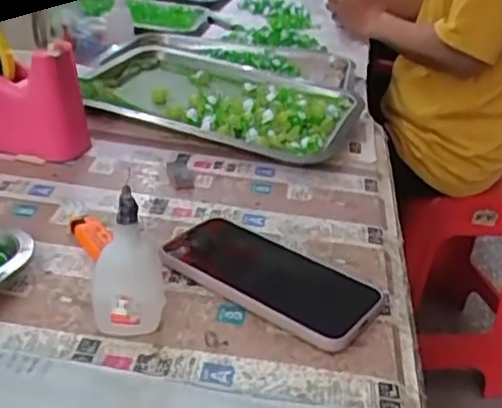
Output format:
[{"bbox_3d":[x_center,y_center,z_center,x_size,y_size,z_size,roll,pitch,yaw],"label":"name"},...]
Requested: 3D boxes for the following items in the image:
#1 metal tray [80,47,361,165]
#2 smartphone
[{"bbox_3d":[-0.029,-0.125,0.763,0.299,0.033,0.237,14,28,14],"label":"metal tray"},{"bbox_3d":[0.017,0.053,0.488,0.159,0.017,0.087,22,31,27],"label":"smartphone"}]

